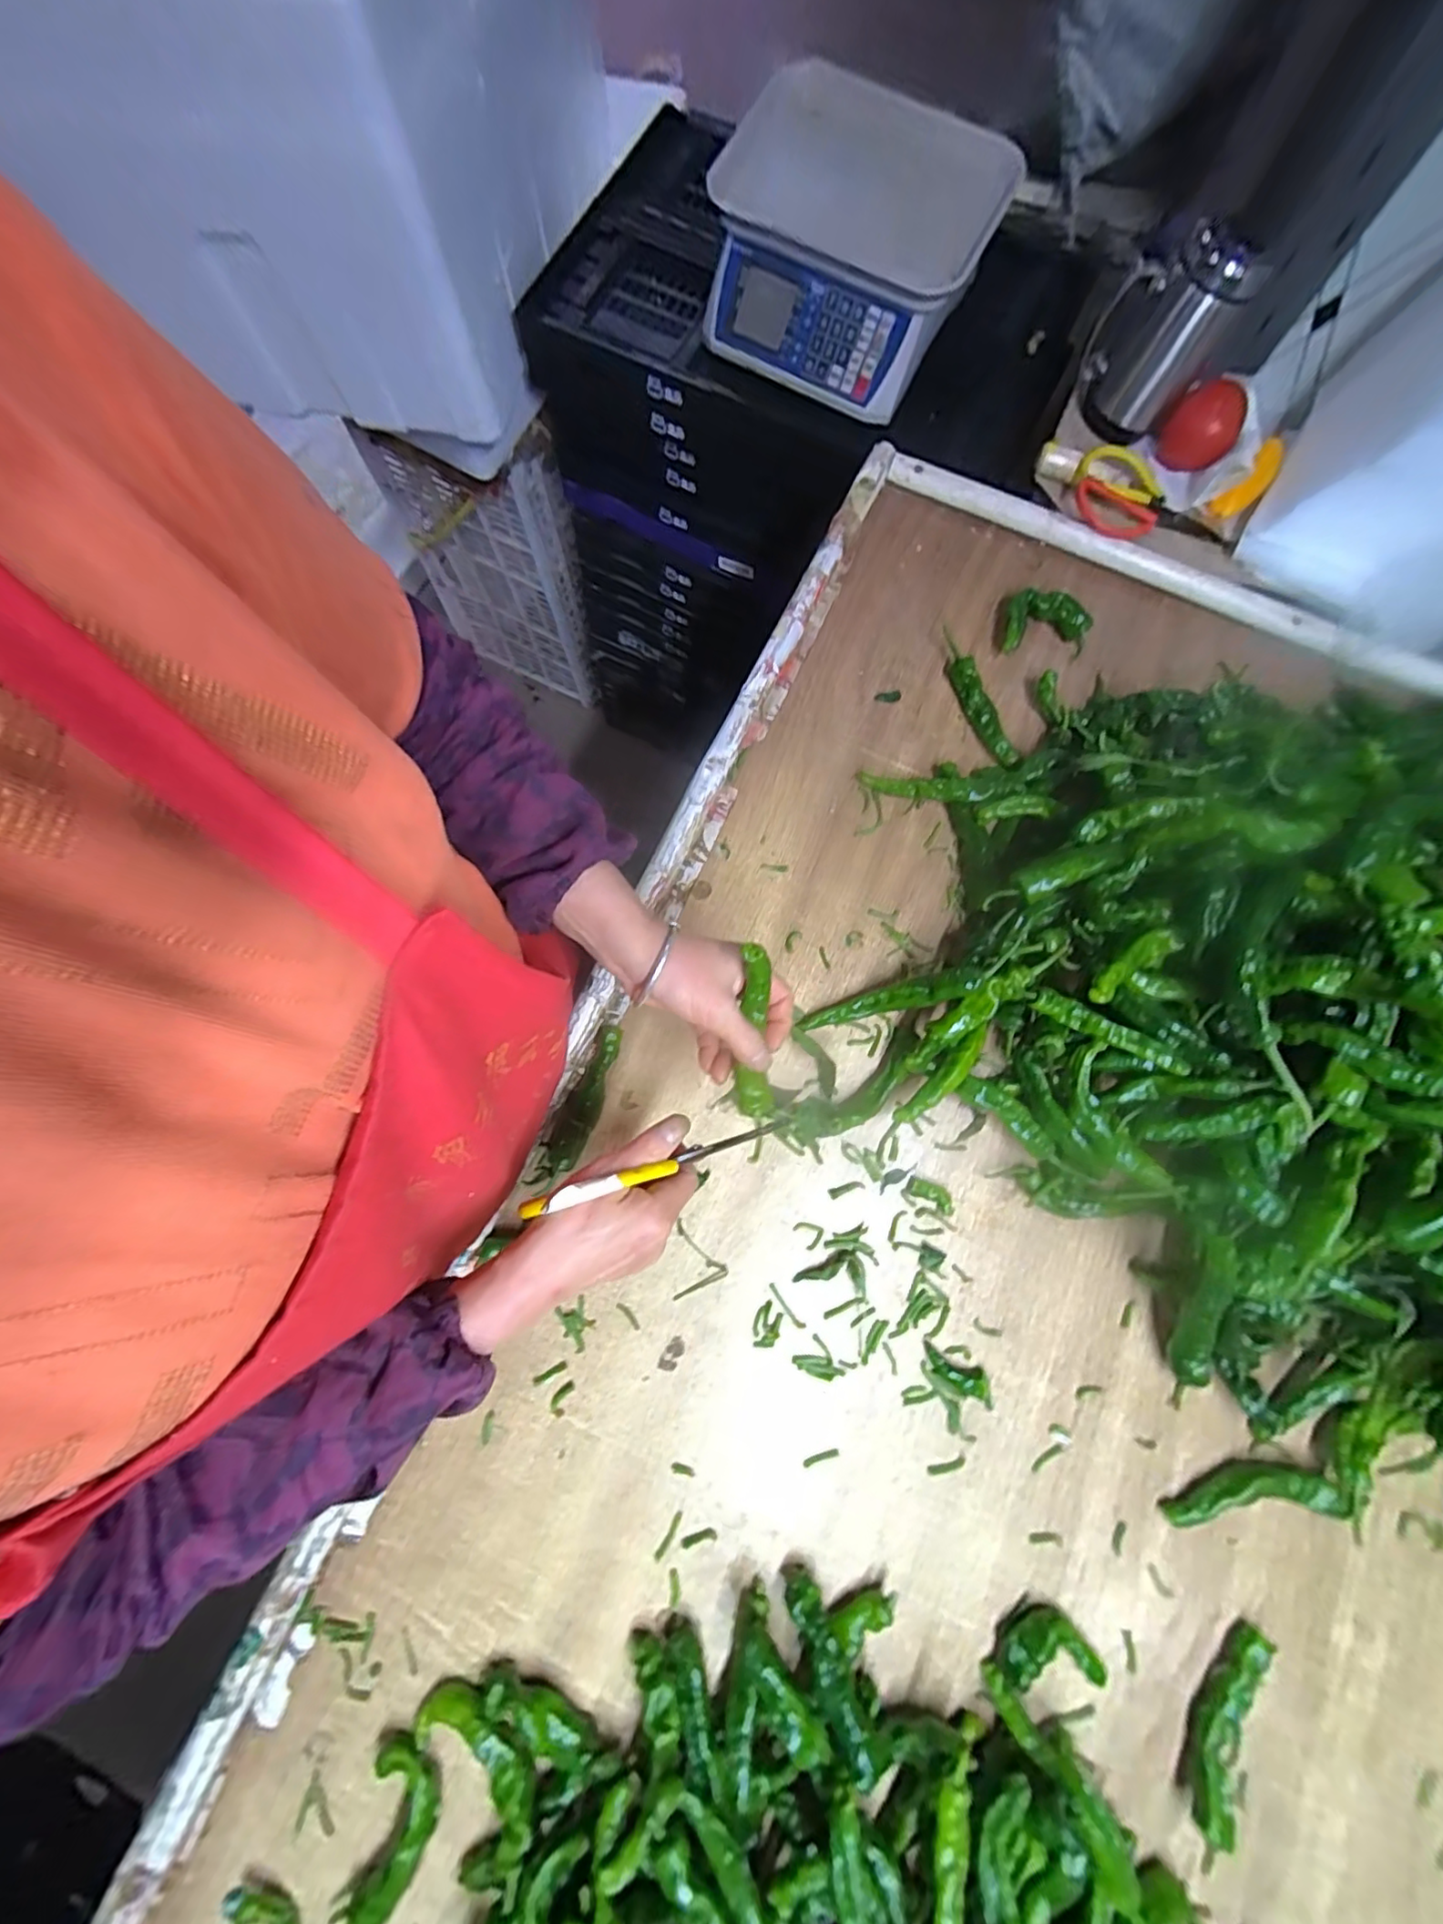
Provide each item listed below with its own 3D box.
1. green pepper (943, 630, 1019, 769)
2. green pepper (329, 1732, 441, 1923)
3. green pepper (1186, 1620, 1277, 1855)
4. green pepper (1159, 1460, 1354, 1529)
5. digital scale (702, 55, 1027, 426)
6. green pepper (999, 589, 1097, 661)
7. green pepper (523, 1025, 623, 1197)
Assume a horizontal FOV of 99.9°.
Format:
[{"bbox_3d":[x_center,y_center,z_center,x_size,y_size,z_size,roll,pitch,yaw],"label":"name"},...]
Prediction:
[{"bbox_3d":[0.245,-0.254,0.587,0.020,0.025,0.147,-20,80,-5],"label":"green pepper"},{"bbox_3d":[-0.218,0.580,0.400,0.050,0.023,0.097,13,78,1],"label":"green pepper"},{"bbox_3d":[0.353,0.533,0.423,0.021,0.032,0.122,31,79,5],"label":"green pepper"},{"bbox_3d":[0.398,0.400,0.456,0.128,0.021,0.031,-4,79,-2],"label":"green pepper"},{"bbox_3d":[0.133,-0.769,0.661,0.276,0.119,0.270,27,79,4],"label":"digital scale"},{"bbox_3d":[0.319,-0.337,0.601,0.080,0.029,0.056,-2,78,-2],"label":"green pepper"},{"bbox_3d":[-0.116,0.122,0.500,0.033,0.021,0.141,24,79,3],"label":"green pepper"}]

